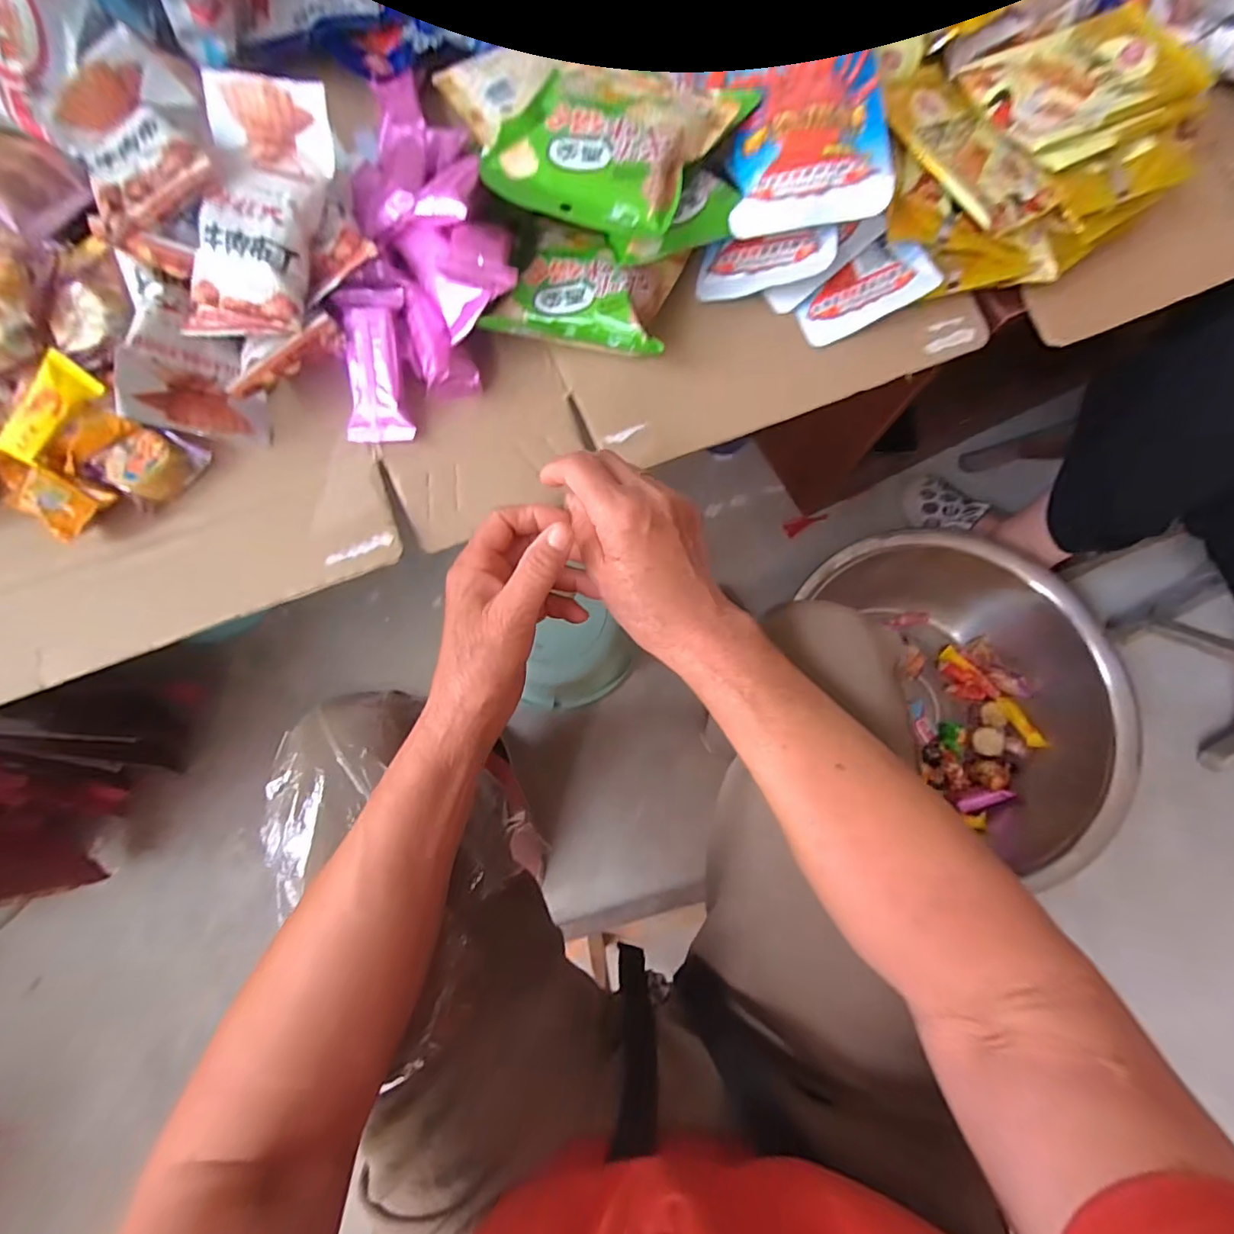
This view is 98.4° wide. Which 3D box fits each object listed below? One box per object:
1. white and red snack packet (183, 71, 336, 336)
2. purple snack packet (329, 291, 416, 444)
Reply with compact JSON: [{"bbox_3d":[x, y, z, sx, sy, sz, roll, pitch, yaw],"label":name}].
[{"bbox_3d":[-0.218,-0.243,0.321,0.072,0.024,0.142,15,96,3],"label":"white and red snack packet"},{"bbox_3d":[-0.164,-0.169,0.358,0.042,0.013,0.095,0,100,-1],"label":"purple snack packet"}]

